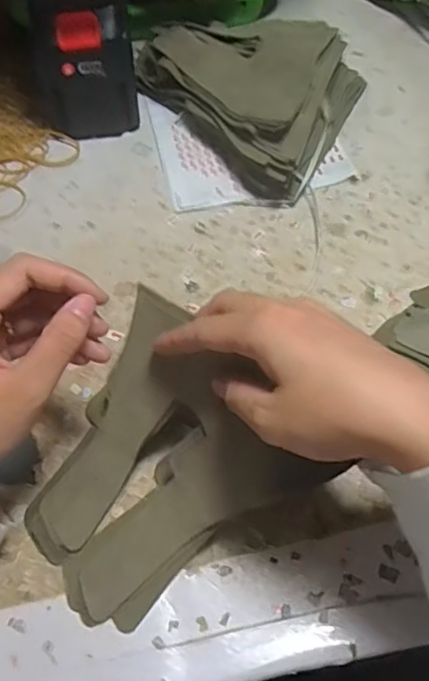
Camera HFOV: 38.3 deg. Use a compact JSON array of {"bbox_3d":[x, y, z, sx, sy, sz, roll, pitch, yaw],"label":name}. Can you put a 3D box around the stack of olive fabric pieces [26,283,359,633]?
[{"bbox_3d":[-0.036,0.064,0.335,0.145,0.077,0.137,-40,66,-19],"label":"stack of olive fabric pieces"}]

